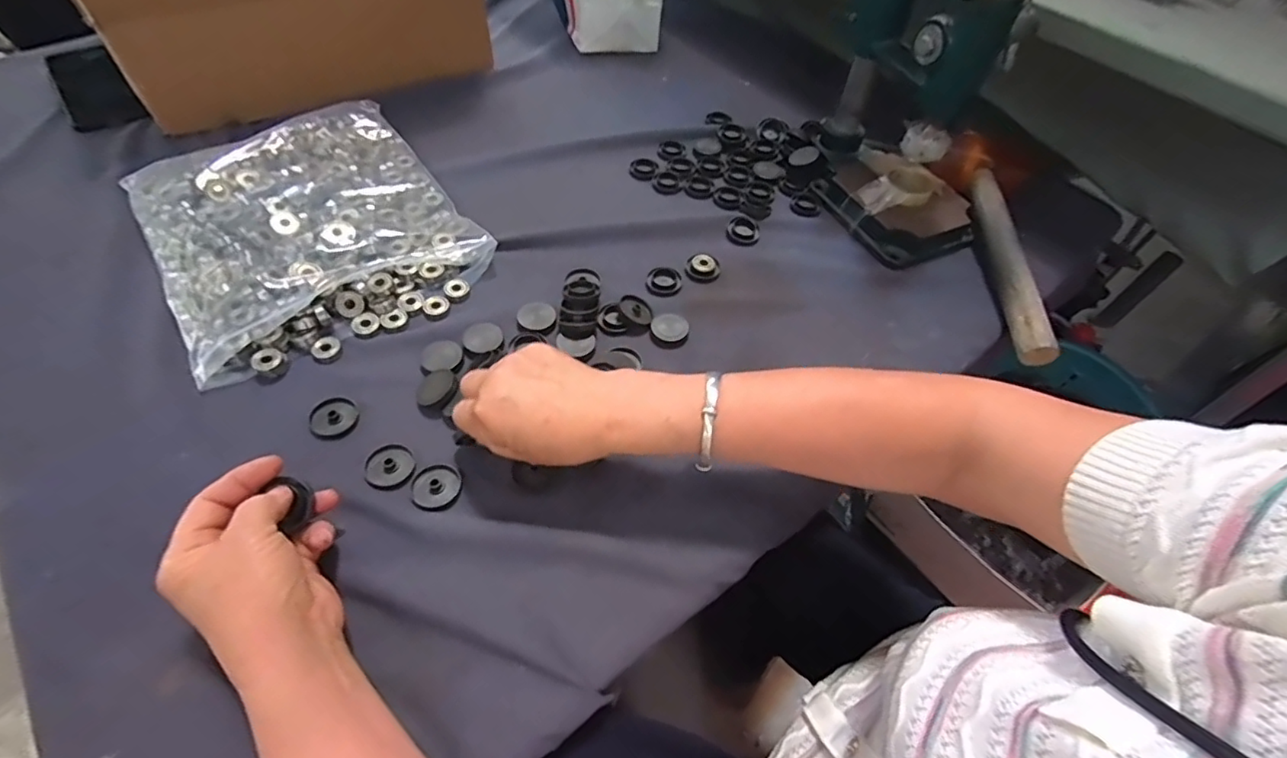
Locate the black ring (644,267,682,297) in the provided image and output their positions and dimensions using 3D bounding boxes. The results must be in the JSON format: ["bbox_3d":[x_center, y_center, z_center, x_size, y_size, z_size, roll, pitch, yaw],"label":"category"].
[{"bbox_3d":[0.019,-0.090,0.533,0.031,0.004,0.039,20,53,11],"label":"black ring"}]

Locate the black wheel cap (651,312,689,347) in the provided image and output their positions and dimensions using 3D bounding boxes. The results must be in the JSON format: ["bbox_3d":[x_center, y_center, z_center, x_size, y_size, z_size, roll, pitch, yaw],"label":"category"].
[{"bbox_3d":[0.023,-0.043,0.498,0.032,0.007,0.037,6,52,-1],"label":"black wheel cap"}]

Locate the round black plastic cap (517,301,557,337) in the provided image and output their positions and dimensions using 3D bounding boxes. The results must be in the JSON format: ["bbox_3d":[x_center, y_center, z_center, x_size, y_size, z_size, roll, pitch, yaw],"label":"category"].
[{"bbox_3d":[-0.090,-0.053,0.492,0.032,0.006,0.031,-1,52,-6],"label":"round black plastic cap"}]

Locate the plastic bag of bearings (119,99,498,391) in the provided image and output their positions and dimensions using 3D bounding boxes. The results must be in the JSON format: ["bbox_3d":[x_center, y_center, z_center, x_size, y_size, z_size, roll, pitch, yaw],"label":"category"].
[{"bbox_3d":[-0.304,-0.145,0.527,0.247,0.041,0.291,-29,60,-24],"label":"plastic bag of bearings"}]

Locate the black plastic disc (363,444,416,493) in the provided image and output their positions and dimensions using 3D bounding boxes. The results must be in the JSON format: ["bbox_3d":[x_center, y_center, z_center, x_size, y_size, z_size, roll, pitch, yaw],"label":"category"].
[{"bbox_3d":[-0.178,0.061,0.406,0.035,0.004,0.032,3,52,-3],"label":"black plastic disc"}]

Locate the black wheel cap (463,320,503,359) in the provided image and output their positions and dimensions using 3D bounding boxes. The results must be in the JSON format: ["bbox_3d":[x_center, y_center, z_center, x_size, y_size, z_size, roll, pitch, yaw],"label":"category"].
[{"bbox_3d":[-0.132,-0.034,0.475,0.031,0.004,0.035,-10,53,-12],"label":"black wheel cap"}]

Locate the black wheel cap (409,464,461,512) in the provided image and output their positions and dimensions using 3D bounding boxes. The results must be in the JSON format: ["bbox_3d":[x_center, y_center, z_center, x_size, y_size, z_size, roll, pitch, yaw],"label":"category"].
[{"bbox_3d":[-0.142,0.073,0.399,0.031,0.005,0.034,3,52,-3],"label":"black wheel cap"}]

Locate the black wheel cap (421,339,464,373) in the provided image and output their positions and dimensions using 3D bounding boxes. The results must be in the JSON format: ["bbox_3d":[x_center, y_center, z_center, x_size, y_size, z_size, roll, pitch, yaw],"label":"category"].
[{"bbox_3d":[-0.160,-0.019,0.462,0.032,0.006,0.030,3,52,-3],"label":"black wheel cap"}]

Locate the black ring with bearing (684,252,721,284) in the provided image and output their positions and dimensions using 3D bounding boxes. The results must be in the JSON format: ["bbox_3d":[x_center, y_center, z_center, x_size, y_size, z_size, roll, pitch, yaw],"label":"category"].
[{"bbox_3d":[0.055,-0.104,0.542,0.033,0.012,0.030,3,52,-3],"label":"black ring with bearing"}]

